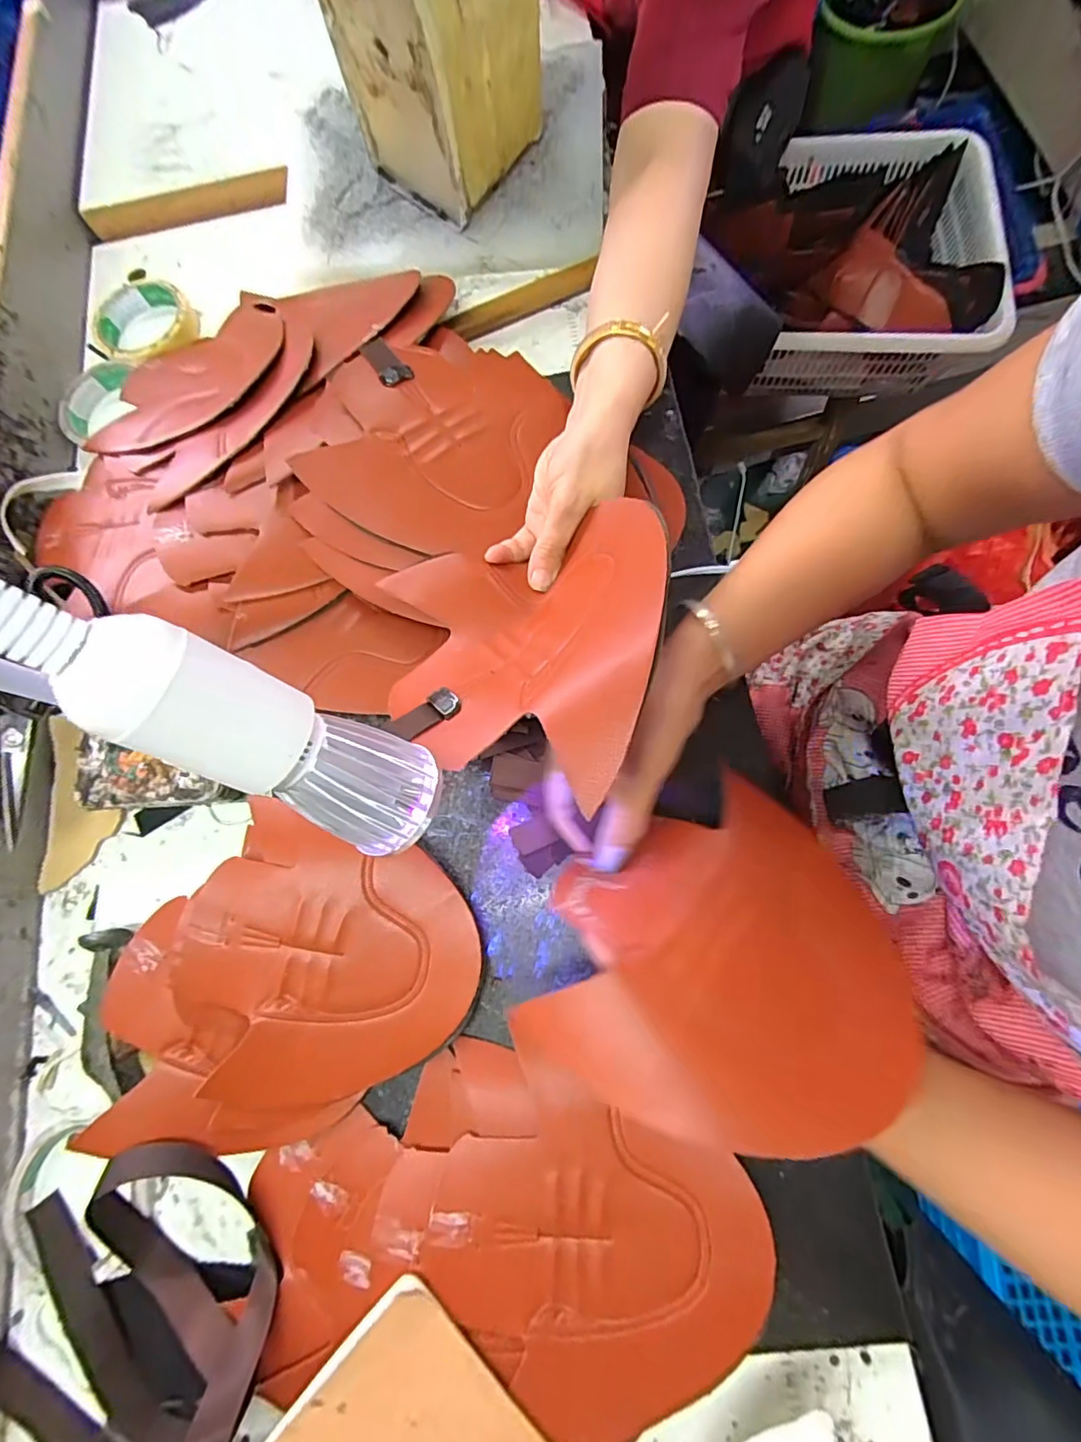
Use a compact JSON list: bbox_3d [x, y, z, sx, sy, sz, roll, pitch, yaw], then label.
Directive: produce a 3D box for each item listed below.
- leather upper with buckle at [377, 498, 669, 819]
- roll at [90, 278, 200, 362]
[{"bbox_3d":[-0.016,-0.047,0.306,0.155,0.033,0.159,10,67,28],"label":"leather upper with buckle"},{"bbox_3d":[-0.370,-0.372,0.519,0.088,0.028,0.100,-43,76,-6],"label":"roll"}]

